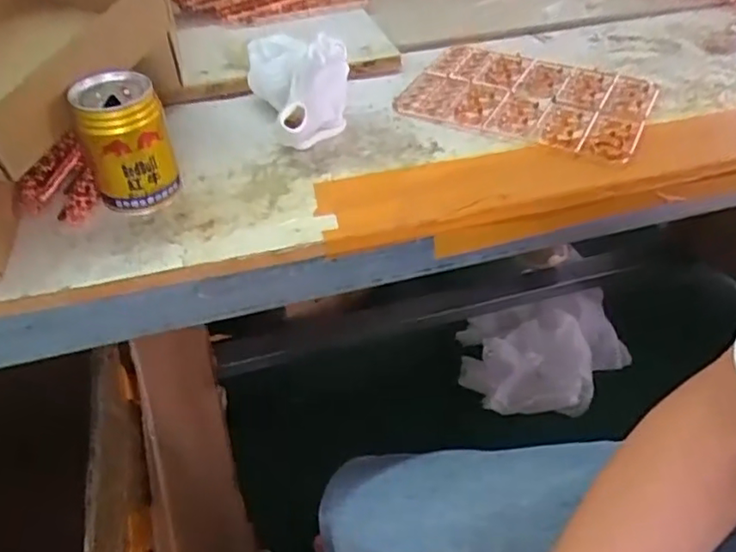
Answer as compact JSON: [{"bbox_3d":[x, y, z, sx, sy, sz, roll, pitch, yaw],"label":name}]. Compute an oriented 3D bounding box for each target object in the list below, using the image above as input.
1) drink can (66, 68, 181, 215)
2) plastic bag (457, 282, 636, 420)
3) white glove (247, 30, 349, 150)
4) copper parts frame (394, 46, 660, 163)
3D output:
[{"bbox_3d":[-0.189,-0.104,0.479,0.064,0.094,0.059,0,44,0],"label":"drink can"},{"bbox_3d":[0.345,0.149,1.168,0.323,0.102,0.227,-8,44,-8],"label":"plastic bag"},{"bbox_3d":[-0.064,-0.192,0.578,0.079,0.084,0.149,-15,46,-15],"label":"white glove"},{"bbox_3d":[0.167,-0.185,0.622,0.227,0.020,0.163,20,45,18],"label":"copper parts frame"}]

